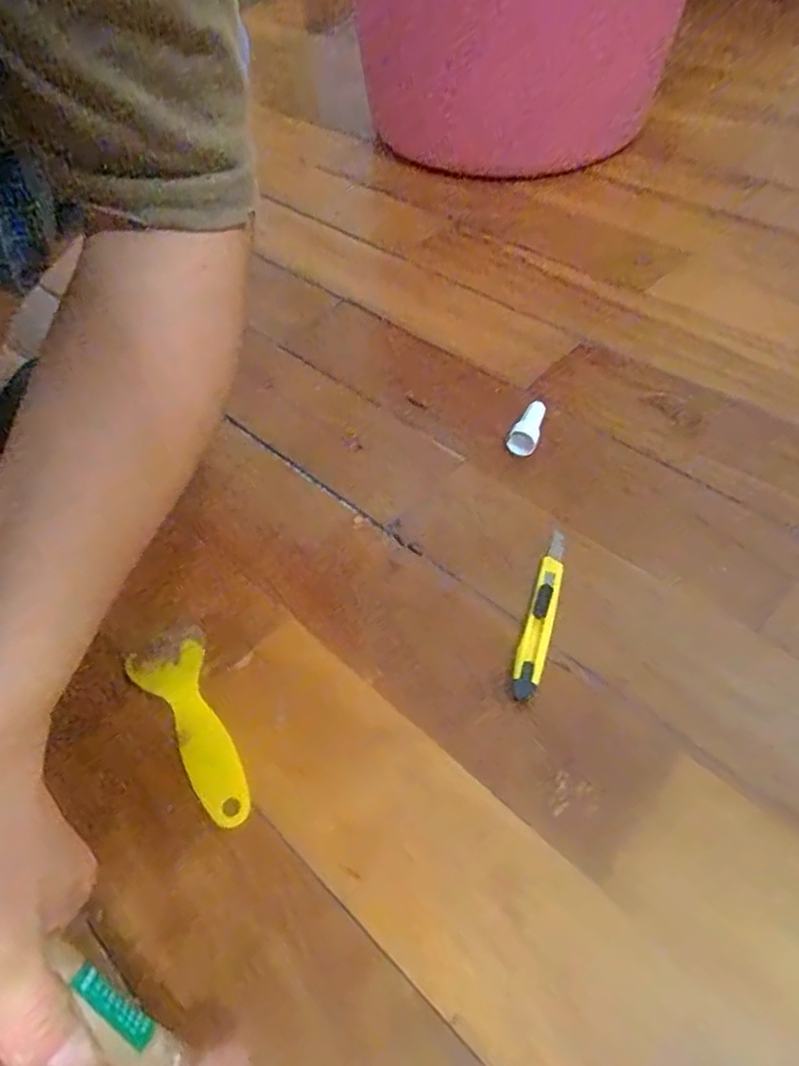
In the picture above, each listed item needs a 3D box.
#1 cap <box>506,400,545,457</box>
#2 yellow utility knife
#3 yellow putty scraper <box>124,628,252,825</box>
[{"bbox_3d":[0.098,-0.079,0.486,0.023,0.021,0.044,19,56,18],"label":"cap"},{"bbox_3d":[0.089,0.047,0.396,0.017,0.011,0.119,14,54,15],"label":"yellow utility knife"},{"bbox_3d":[-0.115,0.105,0.370,0.045,0.006,0.124,-33,57,-20],"label":"yellow putty scraper"}]

